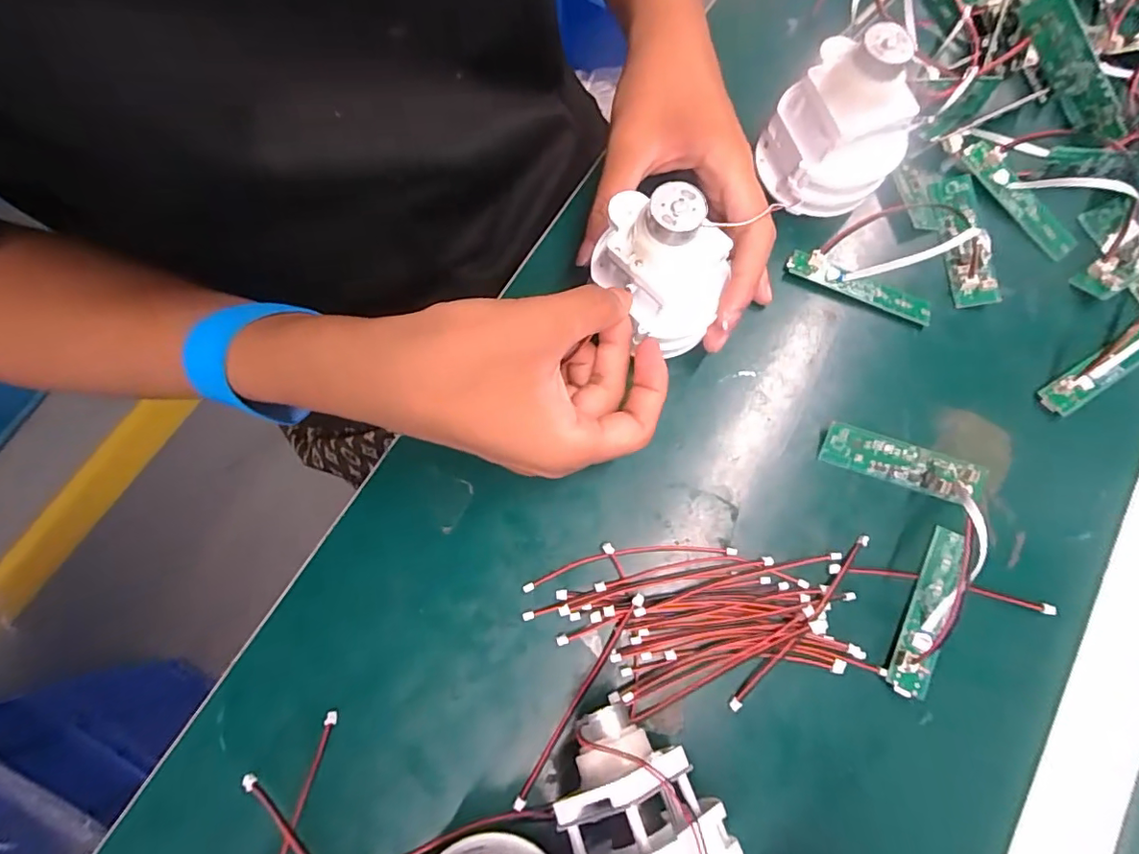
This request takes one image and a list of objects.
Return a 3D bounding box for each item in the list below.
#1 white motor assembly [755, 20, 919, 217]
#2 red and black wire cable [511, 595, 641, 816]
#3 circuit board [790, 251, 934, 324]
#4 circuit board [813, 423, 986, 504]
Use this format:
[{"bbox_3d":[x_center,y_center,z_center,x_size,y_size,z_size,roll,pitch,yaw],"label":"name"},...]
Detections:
[{"bbox_3d":[0.143,-0.158,0.285,0.072,0.081,0.059,32,77,8],"label":"white motor assembly"},{"bbox_3d":[0.005,0.125,0.249,0.005,0.008,0.106,31,77,9],"label":"red and black wire cable"},{"bbox_3d":[0.167,-0.082,0.308,0.083,0.006,0.014,24,76,7],"label":"circuit board"},{"bbox_3d":[0.172,0.019,0.280,0.077,0.006,0.022,18,93,9],"label":"circuit board"}]

